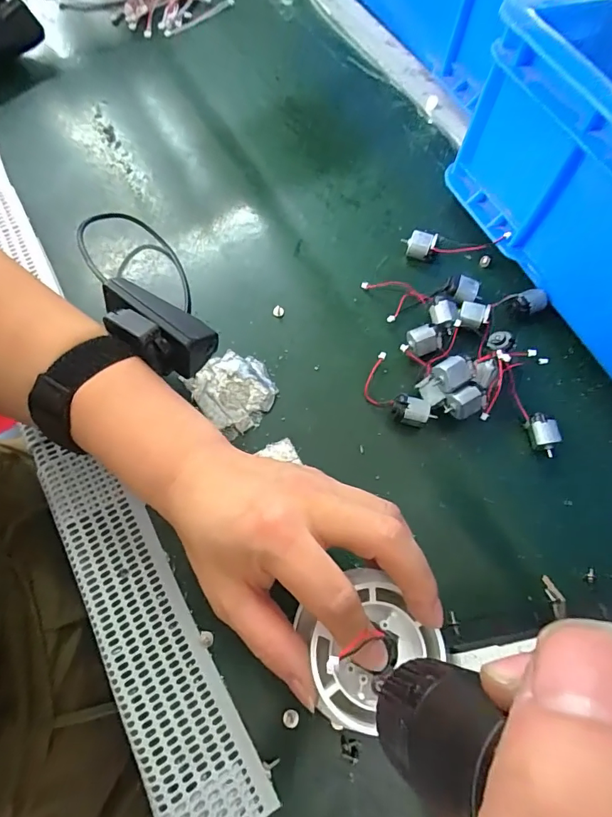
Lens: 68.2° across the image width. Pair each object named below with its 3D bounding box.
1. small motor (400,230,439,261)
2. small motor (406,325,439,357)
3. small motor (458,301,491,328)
[{"bbox_3d":[0.088,-0.129,0.357,0.025,0.014,0.019,22,65,6],"label":"small motor"},{"bbox_3d":[0.083,-0.048,0.321,0.019,0.014,0.018,-1,67,3],"label":"small motor"},{"bbox_3d":[0.121,-0.068,0.326,0.022,0.010,0.016,25,65,8],"label":"small motor"}]

